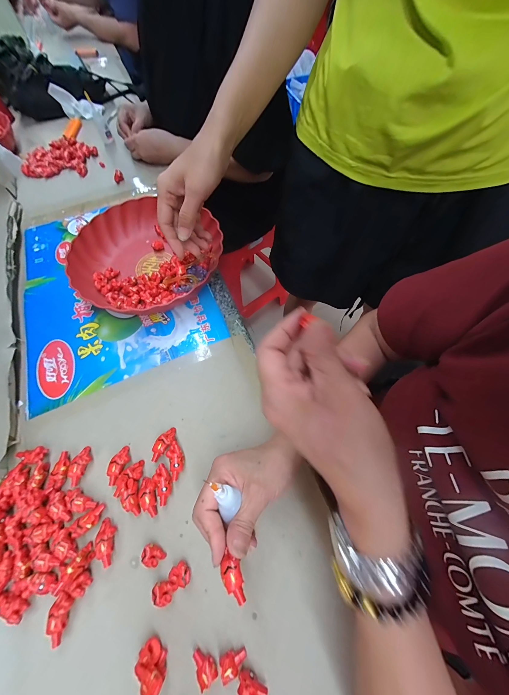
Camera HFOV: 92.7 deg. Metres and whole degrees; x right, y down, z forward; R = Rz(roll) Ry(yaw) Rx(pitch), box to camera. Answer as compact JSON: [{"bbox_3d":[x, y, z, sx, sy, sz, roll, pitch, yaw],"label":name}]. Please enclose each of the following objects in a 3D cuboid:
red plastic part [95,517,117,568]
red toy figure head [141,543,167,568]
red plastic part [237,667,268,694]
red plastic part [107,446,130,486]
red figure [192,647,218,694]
[{"bbox_3d":[-0.160,0.209,0.261,0.016,0.014,0.041,-7,66,-1],"label":"red plastic part"},{"bbox_3d":[-0.107,0.220,0.256,0.022,0.015,0.014,30,71,14],"label":"red toy figure head"},{"bbox_3d":[-0.001,0.300,0.215,0.027,0.018,0.012,15,68,9],"label":"red plastic part"},{"bbox_3d":[-0.165,0.142,0.294,0.018,0.013,0.041,19,68,10],"label":"red plastic part"},{"bbox_3d":[-0.046,0.289,0.221,0.015,0.013,0.023,-40,71,-14],"label":"red figure"}]

